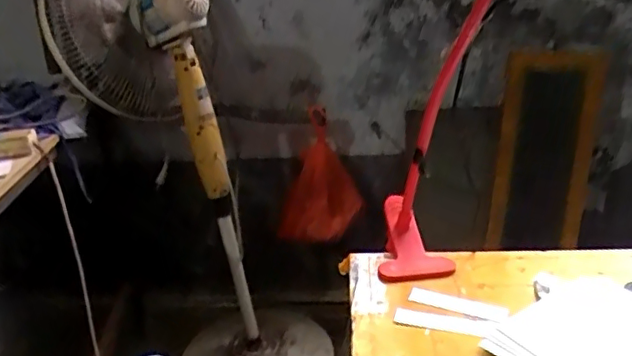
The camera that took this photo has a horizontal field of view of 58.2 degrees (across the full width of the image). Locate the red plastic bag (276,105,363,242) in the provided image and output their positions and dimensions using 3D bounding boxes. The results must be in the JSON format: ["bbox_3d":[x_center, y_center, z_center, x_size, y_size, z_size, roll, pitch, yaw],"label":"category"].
[{"bbox_3d":[-0.006,0.022,1.560,0.237,0.346,0.054,13,27,36],"label":"red plastic bag"}]

